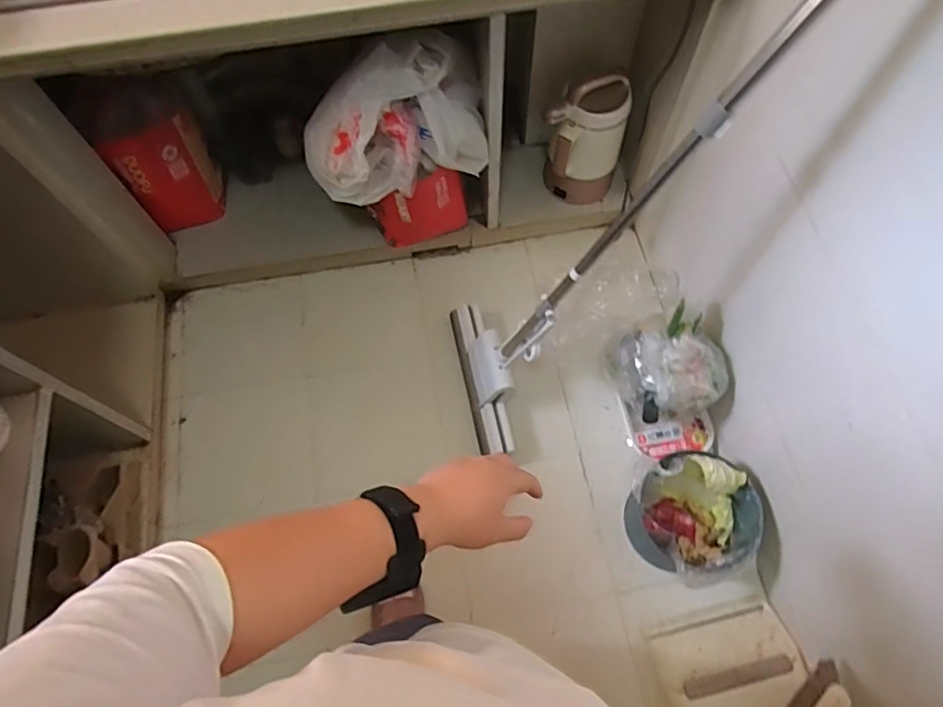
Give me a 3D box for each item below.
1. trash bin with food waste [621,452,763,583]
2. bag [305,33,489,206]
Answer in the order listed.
[{"bbox_3d":[0.449,0.330,1.181,0.225,0.221,0.228,0,67,0],"label":"trash bin with food waste"},{"bbox_3d":[-0.147,-0.438,1.105,0.351,0.248,0.159,-9,68,-4],"label":"bag"}]

